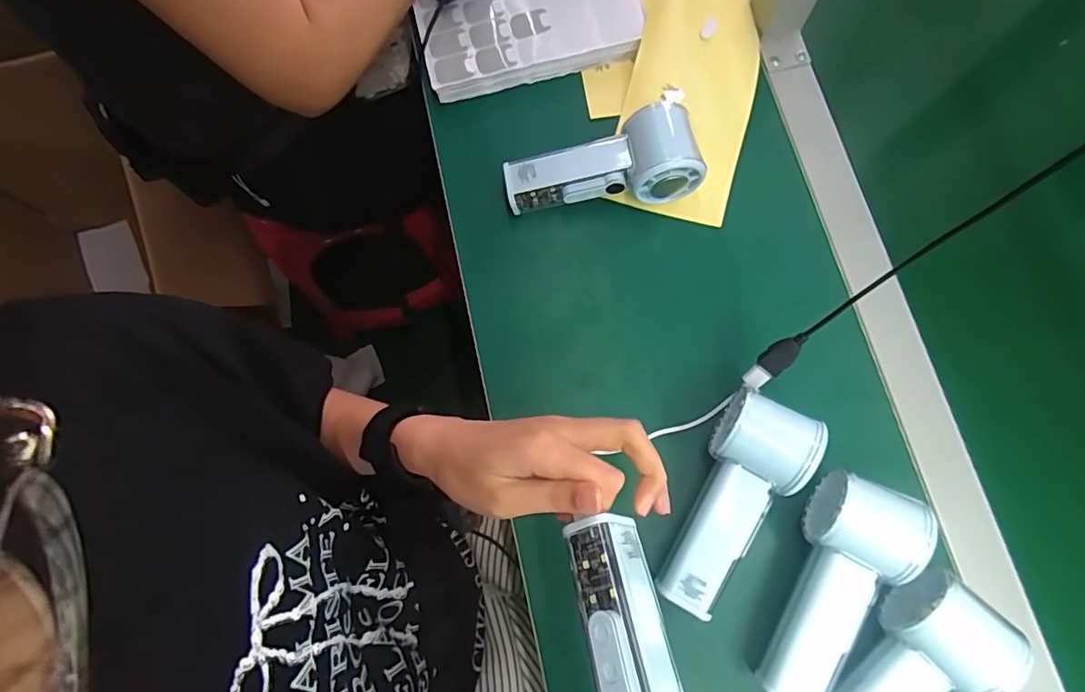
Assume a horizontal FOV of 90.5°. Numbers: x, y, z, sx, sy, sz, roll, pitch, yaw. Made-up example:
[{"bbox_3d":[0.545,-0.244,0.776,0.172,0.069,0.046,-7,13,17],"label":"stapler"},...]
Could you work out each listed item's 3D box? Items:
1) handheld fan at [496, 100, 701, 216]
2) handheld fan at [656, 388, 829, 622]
[{"bbox_3d":[0.046,-0.145,0.418,0.149,0.050,0.056,-7,76,-1],"label":"handheld fan"},{"bbox_3d":[0.124,0.104,0.365,0.063,0.054,0.150,35,79,9],"label":"handheld fan"}]

